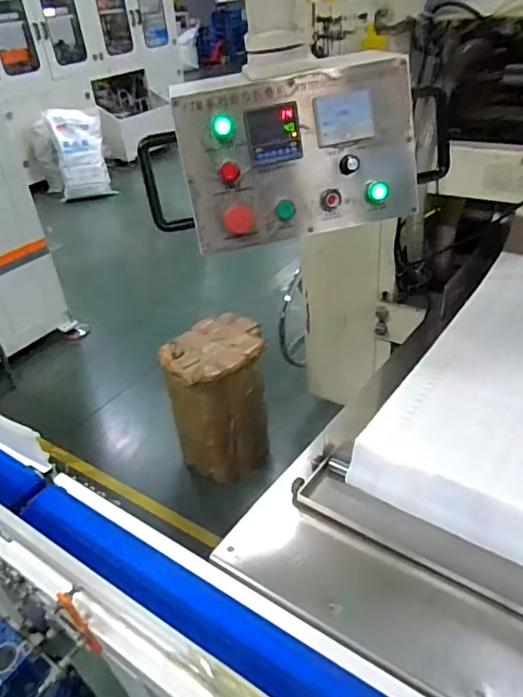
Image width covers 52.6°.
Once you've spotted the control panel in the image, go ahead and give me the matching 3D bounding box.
[{"bbox_3d":[0.058,-0.278,0.772,0.450,0.218,0.111,-9,34,-6],"label":"control panel"}]

